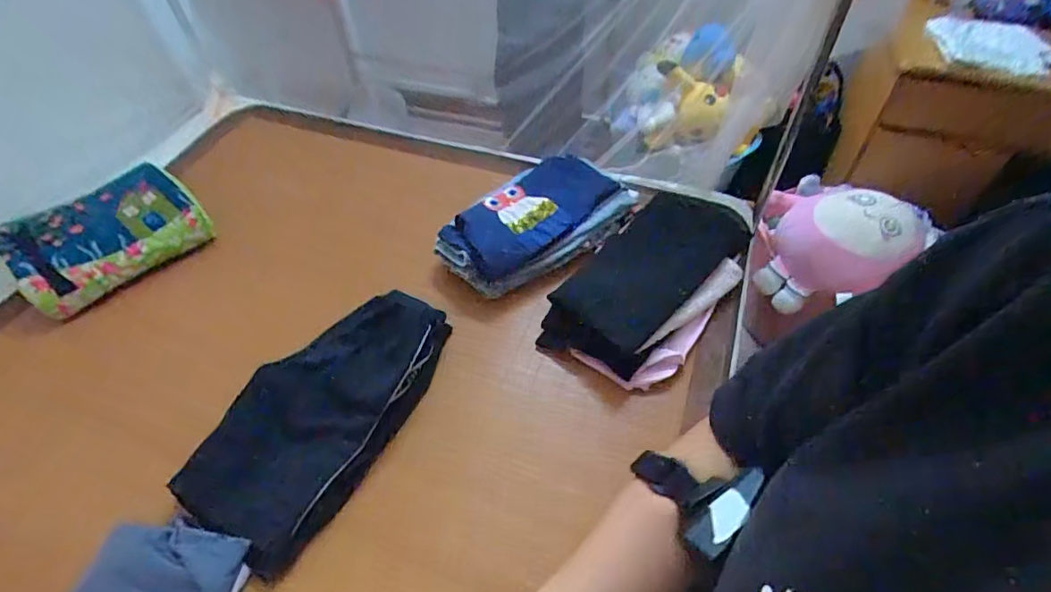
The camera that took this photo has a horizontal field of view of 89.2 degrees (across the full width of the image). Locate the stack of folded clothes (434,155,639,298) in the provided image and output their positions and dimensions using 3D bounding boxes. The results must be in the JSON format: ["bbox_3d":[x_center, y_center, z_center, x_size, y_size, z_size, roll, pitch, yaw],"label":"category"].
[{"bbox_3d":[0.023,-0.162,1.112,0.409,0.108,0.230,-33,58,-22],"label":"stack of folded clothes"}]

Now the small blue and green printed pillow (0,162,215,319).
[{"bbox_3d":[-0.877,-0.137,1.118,0.273,0.082,0.338,37,62,26],"label":"small blue and green printed pillow"}]

